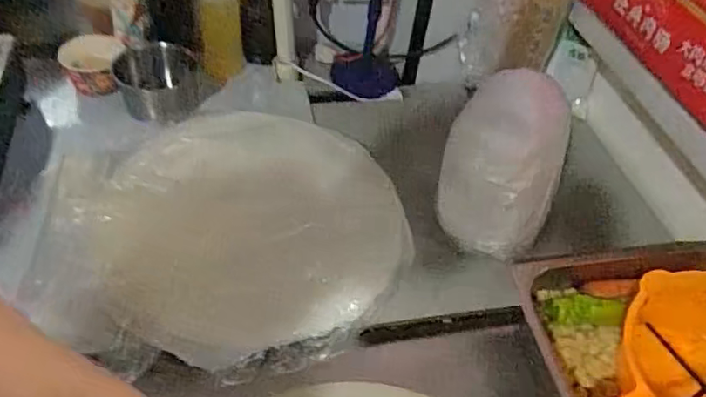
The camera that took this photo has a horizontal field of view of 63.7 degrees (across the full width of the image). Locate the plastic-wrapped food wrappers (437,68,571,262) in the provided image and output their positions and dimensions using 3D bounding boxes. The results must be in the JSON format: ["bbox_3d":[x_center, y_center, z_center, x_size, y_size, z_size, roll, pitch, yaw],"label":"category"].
[{"bbox_3d":[0.202,-0.046,0.757,0.141,0.202,0.149,22,48,13],"label":"plastic-wrapped food wrappers"}]

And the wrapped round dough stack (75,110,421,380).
[{"bbox_3d":[-0.114,0.028,0.750,0.366,0.060,0.400,11,50,-14],"label":"wrapped round dough stack"}]

